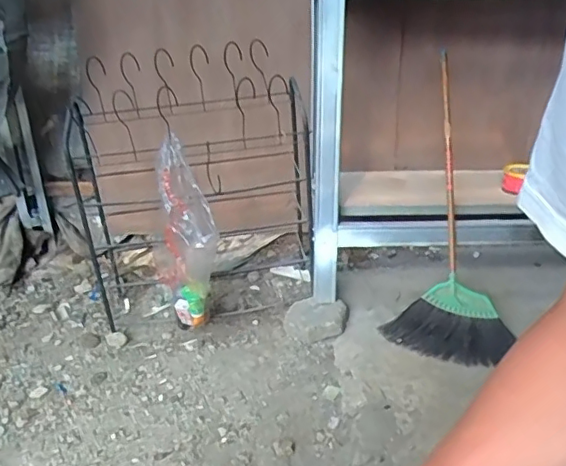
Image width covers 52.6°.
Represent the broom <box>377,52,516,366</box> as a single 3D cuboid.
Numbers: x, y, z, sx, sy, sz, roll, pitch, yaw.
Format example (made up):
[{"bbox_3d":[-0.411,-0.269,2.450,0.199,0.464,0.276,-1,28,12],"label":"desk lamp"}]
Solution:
[{"bbox_3d":[0.505,-0.069,1.764,0.380,0.916,0.177,0,-3,-1],"label":"broom"}]

